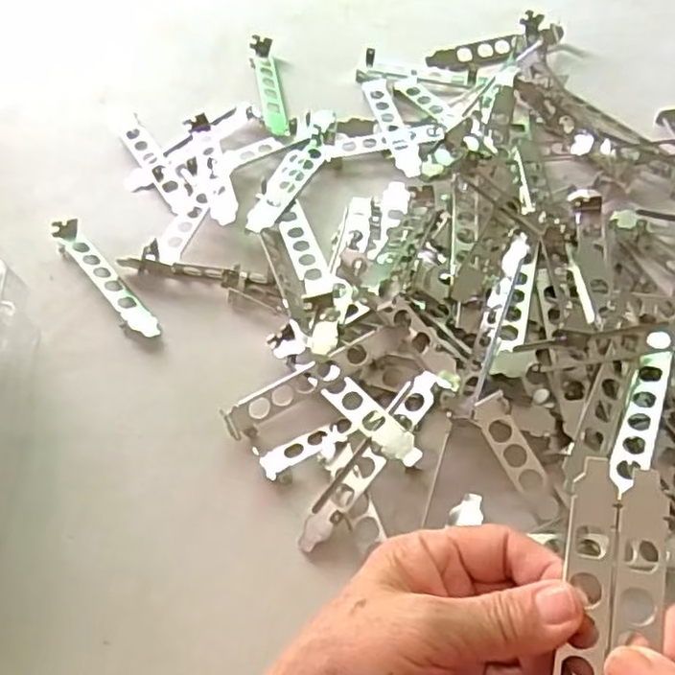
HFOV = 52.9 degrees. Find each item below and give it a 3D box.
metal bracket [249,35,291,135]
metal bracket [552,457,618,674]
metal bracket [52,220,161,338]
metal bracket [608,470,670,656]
[{"bbox_3d":[-0.058,-0.214,0.573,0.021,0.014,0.113,-11,58,-3],"label":"metal bracket"},{"bbox_3d":[0.097,0.107,0.265,0.019,0.004,0.120,1,64,28],"label":"metal bracket"},{"bbox_3d":[-0.161,-0.040,0.468,0.020,0.017,0.120,-37,63,-18],"label":"metal bracket"},{"bbox_3d":[0.114,0.111,0.259,0.018,0.012,0.120,11,69,10],"label":"metal bracket"}]

